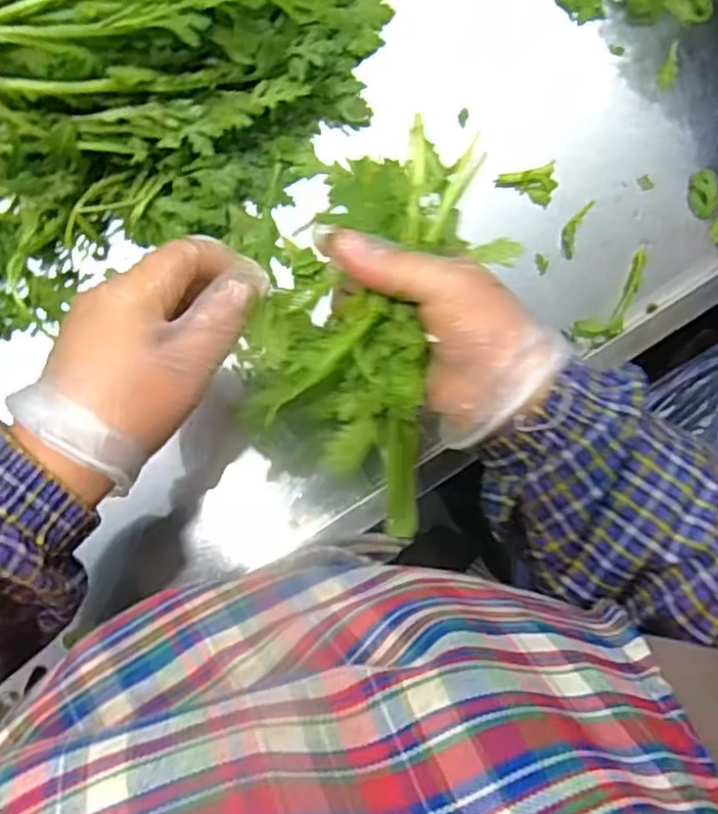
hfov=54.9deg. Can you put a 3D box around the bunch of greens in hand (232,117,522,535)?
[{"bbox_3d":[0.008,-0.041,0.337,0.106,0.060,0.171,20,83,-4],"label":"bunch of greens in hand"}]

